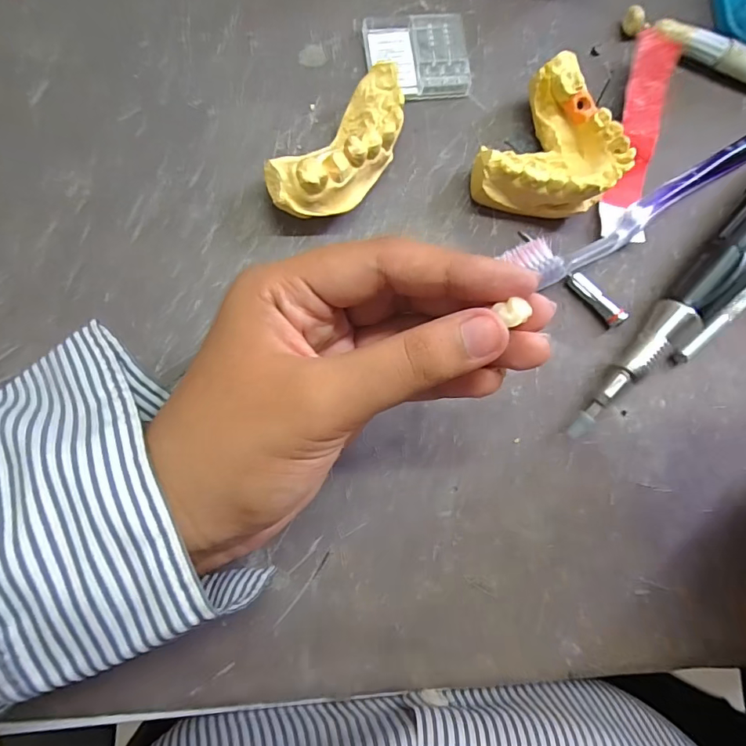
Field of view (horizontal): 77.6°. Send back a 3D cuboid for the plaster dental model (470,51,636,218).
[{"bbox_3d":[0.076,-0.090,0.198,0.051,0.029,0.062,36,84,-3],"label":"plaster dental model"}]

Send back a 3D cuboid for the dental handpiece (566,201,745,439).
[{"bbox_3d":[0.143,-0.039,0.201,0.023,0.033,0.171,43,83,-3],"label":"dental handpiece"}]

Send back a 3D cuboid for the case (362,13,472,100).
[{"bbox_3d":[0.019,-0.141,0.204,0.044,0.008,0.038,-8,88,-7],"label":"case"}]

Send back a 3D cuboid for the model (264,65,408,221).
[{"bbox_3d":[-0.011,-0.089,0.189,0.032,0.026,0.070,44,83,-3],"label":"model"}]

